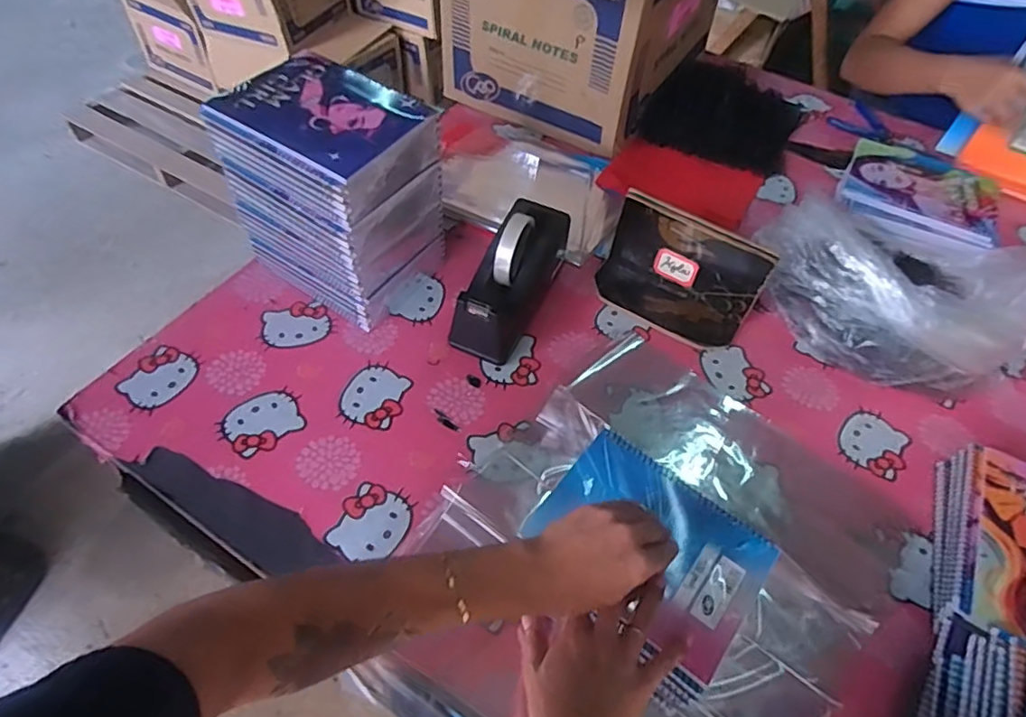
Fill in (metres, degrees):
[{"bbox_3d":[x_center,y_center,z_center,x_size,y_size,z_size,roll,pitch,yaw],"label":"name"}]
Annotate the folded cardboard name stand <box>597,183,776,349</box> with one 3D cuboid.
[{"bbox_3d":[0.207,-0.110,0.748,0.195,0.113,0.092,30,58,16],"label":"folded cardboard name stand"}]

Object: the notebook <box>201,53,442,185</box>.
[{"bbox_3d":[-0.199,-0.264,0.628,0.198,0.014,0.155,30,58,17],"label":"notebook"}]

